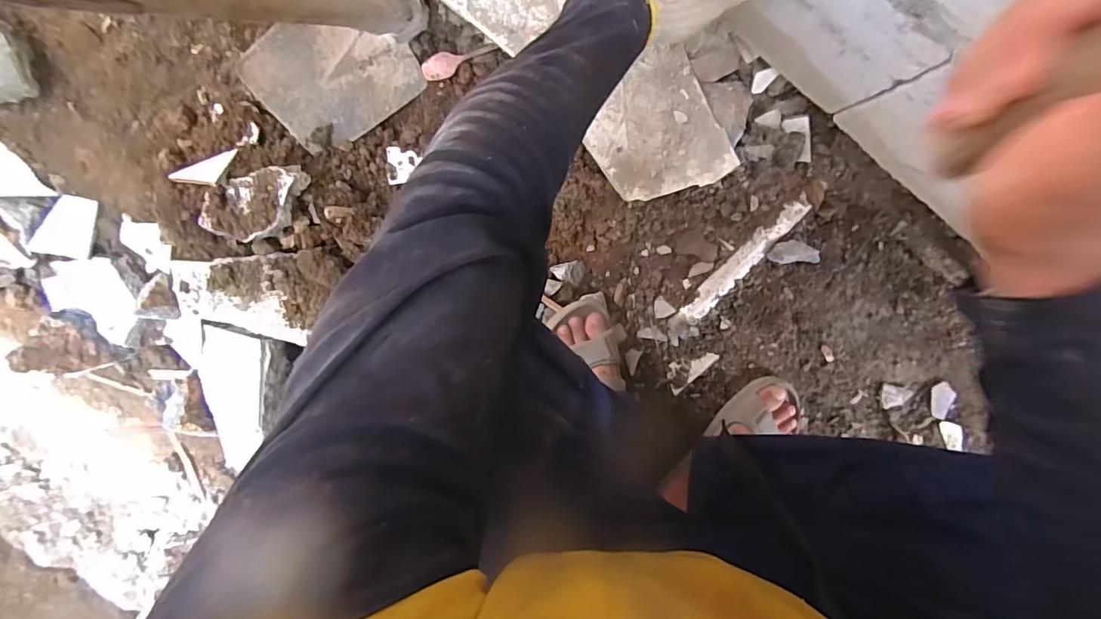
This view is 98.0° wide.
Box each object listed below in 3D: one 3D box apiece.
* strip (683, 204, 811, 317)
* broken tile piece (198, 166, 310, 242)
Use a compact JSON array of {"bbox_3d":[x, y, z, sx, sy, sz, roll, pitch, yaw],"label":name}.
[{"bbox_3d":[0.278,-0.069,0.687,0.033,0.008,0.221,43,98,-3],"label":"strip"},{"bbox_3d":[-0.390,-0.136,0.628,0.154,0.020,0.080,-13,99,4],"label":"broken tile piece"}]

